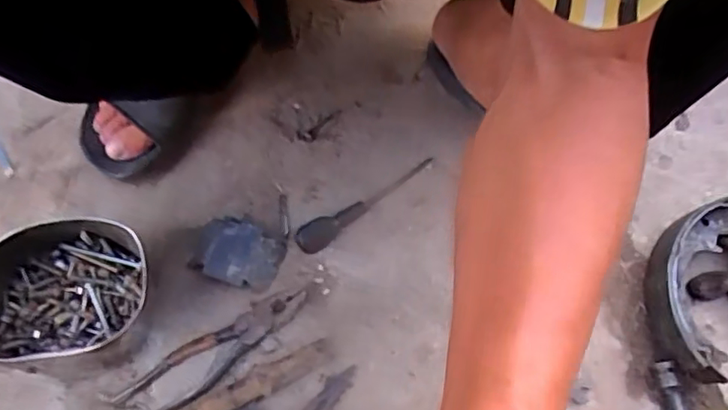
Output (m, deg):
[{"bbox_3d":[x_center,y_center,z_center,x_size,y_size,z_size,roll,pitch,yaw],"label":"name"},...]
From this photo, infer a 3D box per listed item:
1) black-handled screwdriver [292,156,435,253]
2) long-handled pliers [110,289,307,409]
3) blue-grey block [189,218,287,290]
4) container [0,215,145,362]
[{"bbox_3d":[0.001,-0.005,0.624,0.168,0.020,0.029,-37,75,-16],"label":"black-handled screwdriver"},{"bbox_3d":[-0.139,0.141,0.555,0.192,0.025,0.050,-34,74,-15],"label":"long-handled pliers"},{"bbox_3d":[-0.124,0.049,0.587,0.076,0.028,0.060,17,68,3],"label":"blue-grey block"},{"bbox_3d":[-0.273,0.080,0.534,0.124,0.096,0.130,1,68,-3],"label":"container"}]

